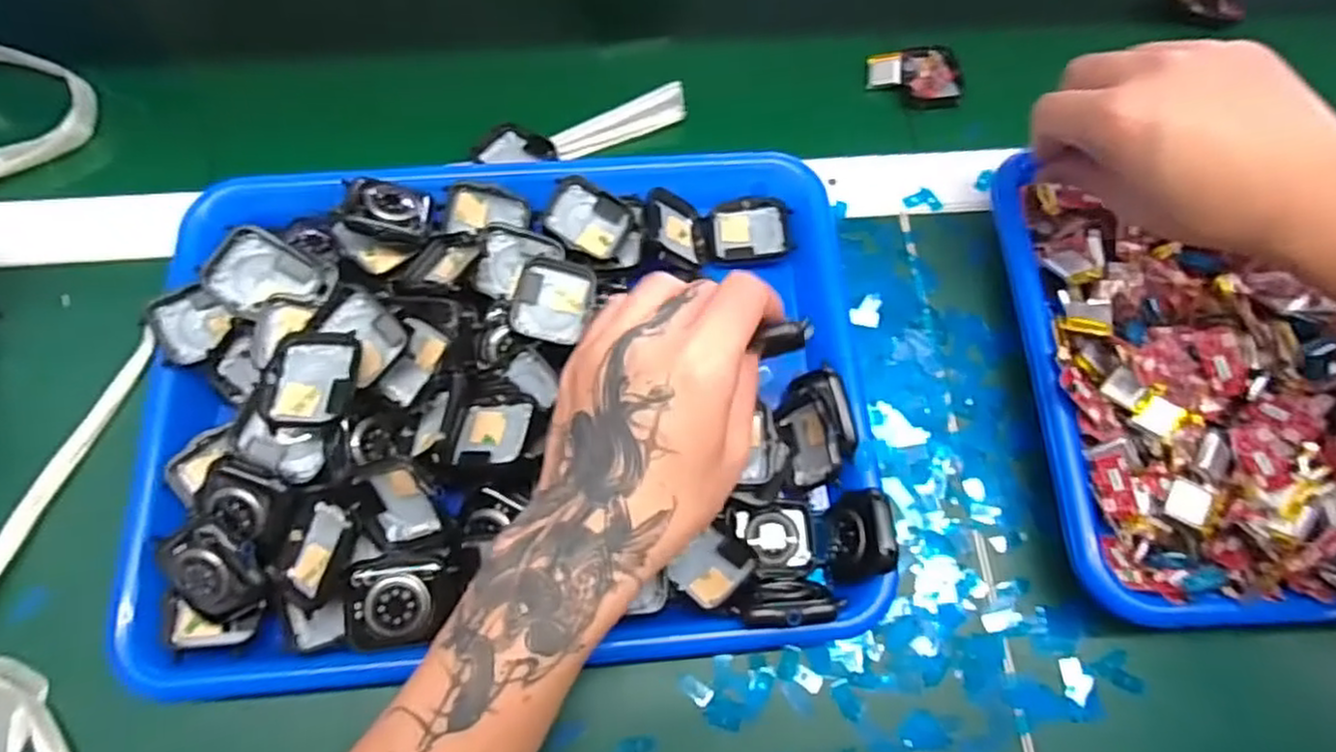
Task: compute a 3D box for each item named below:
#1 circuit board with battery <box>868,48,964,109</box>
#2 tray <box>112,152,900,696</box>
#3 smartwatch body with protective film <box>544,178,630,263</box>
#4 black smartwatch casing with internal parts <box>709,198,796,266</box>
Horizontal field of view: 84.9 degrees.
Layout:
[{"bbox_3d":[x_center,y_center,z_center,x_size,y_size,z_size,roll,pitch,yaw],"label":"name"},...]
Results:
[{"bbox_3d":[0.156,-0.189,0.459,0.060,0.009,0.047,8,69,1],"label":"circuit board with battery"},{"bbox_3d":[-0.072,0.004,0.347,0.330,0.057,0.251,-4,69,-3],"label":"tray"},{"bbox_3d":[-0.041,-0.081,0.378,0.043,0.014,0.035,30,83,-12],"label":"smartwatch body with protective film"},{"bbox_3d":[0.045,-0.081,0.405,0.044,0.010,0.037,-5,69,-3],"label":"black smartwatch casing with internal parts"}]

